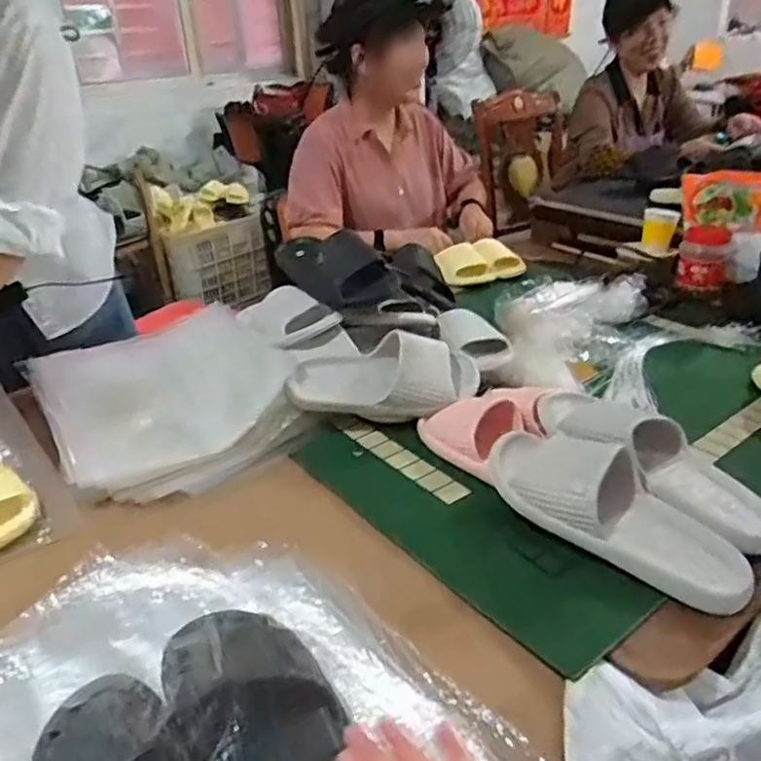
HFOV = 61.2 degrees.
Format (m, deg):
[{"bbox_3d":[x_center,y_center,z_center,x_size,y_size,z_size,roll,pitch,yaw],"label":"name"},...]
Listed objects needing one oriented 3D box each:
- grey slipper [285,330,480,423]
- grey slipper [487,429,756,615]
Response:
[{"bbox_3d":[0.009,-0.006,0.906,0.269,0.092,0.100,-5,29,-3],"label":"grey slipper"},{"bbox_3d":[0.244,0.129,0.676,0.285,0.080,0.099,31,42,26],"label":"grey slipper"}]

